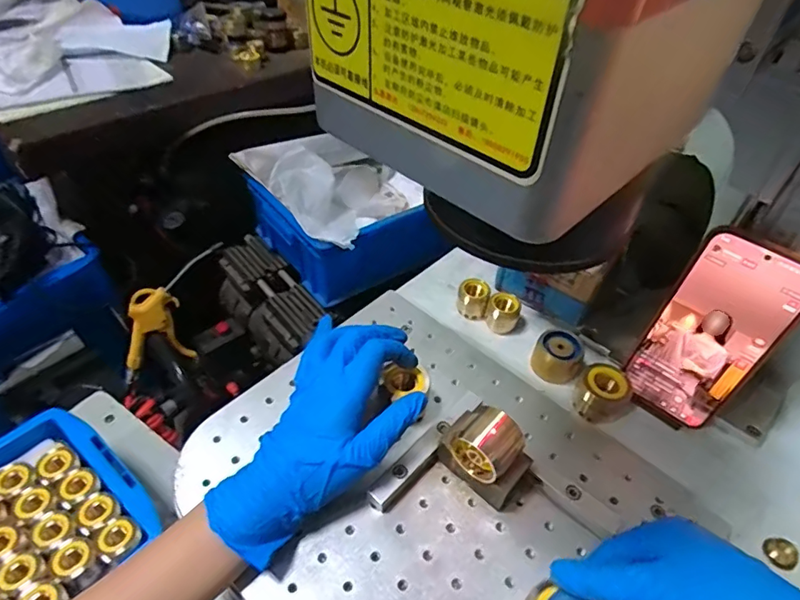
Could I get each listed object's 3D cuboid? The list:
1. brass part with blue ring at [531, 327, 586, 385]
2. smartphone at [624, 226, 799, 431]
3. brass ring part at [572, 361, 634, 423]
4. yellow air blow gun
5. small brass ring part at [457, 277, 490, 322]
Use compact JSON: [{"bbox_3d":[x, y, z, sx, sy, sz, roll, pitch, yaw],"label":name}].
[{"bbox_3d":[0.140,0.050,0.446,0.040,0.033,0.034,28,49,22],"label":"brass part with blue ring"},{"bbox_3d":[0.235,0.029,0.383,0.076,0.158,0.005,32,41,25],"label":"smartphone"},{"bbox_3d":[0.168,0.078,0.419,0.040,0.033,0.036,27,48,22],"label":"brass ring part"},{"bbox_3d":[-0.376,0.052,0.754,0.104,0.141,0.031,-16,48,-19],"label":"yellow air blow gun"},{"bbox_3d":[0.073,-0.002,0.499,0.029,0.029,0.028,11,44,7],"label":"small brass ring part"}]

